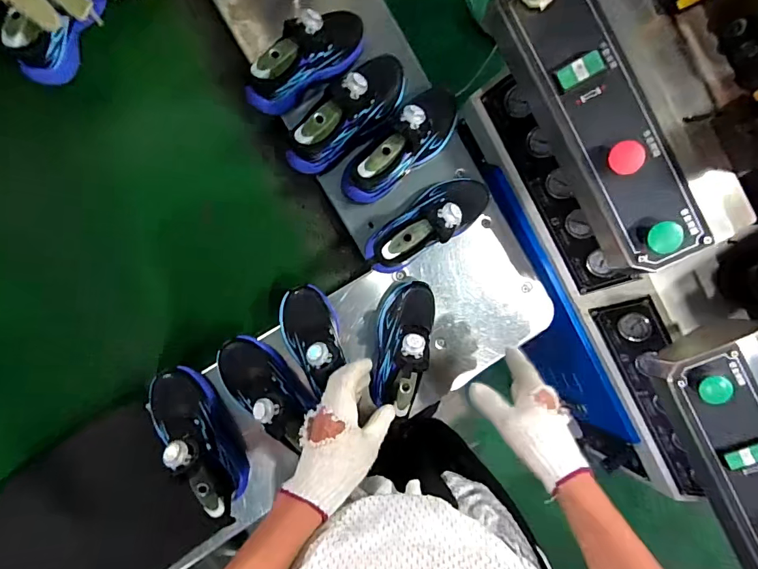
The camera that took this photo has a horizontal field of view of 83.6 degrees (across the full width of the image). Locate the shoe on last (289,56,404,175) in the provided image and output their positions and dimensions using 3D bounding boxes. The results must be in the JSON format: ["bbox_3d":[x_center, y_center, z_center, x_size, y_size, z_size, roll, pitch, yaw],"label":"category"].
[{"bbox_3d":[-0.038,-0.255,0.607,0.090,0.102,0.221,39,83,-7],"label":"shoe on last"}]

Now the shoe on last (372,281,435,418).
[{"bbox_3d":[0.043,0.092,0.627,0.080,0.111,0.192,9,88,-9],"label":"shoe on last"}]

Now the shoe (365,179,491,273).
[{"bbox_3d":[0.079,-0.099,0.636,0.220,0.122,0.087,-29,94,-9],"label":"shoe"}]

